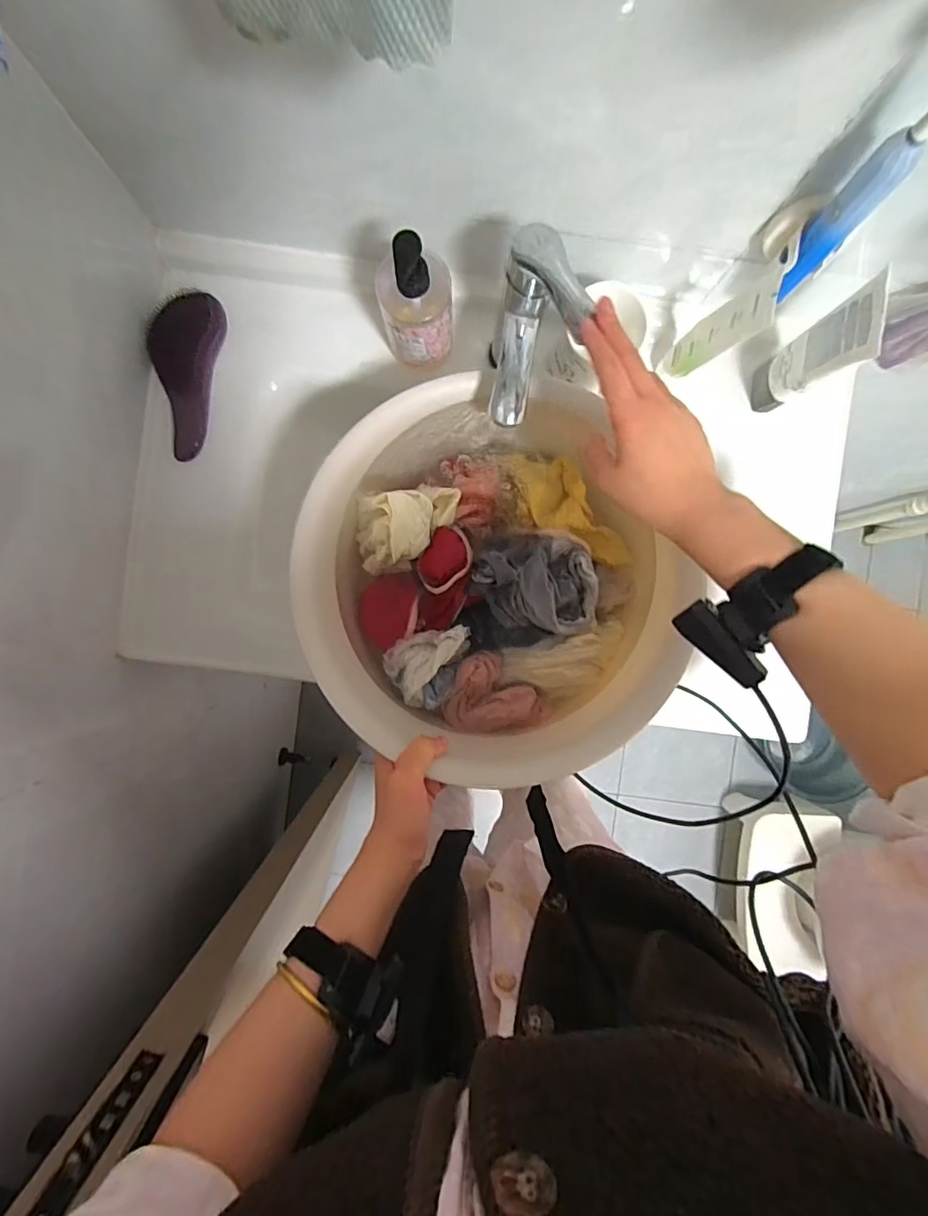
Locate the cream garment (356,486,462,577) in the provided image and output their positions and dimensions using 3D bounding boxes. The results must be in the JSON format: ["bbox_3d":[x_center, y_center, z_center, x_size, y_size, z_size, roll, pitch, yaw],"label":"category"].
[{"bbox_3d":[-0.057,-0.078,0.509,0.107,0.061,0.082,-6,90,-2],"label":"cream garment"}]

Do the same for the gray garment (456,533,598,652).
[{"bbox_3d":[0.067,-0.018,0.510,0.133,0.047,0.111,-6,90,-2],"label":"gray garment"}]

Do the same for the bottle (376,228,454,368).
[{"bbox_3d":[-0.046,-0.300,0.499,0.069,0.152,0.065,0,90,-2],"label":"bottle"}]

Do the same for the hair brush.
[{"bbox_3d":[-0.310,-0.257,0.576,0.068,0.045,0.176,11,107,-2],"label":"hair brush"}]

